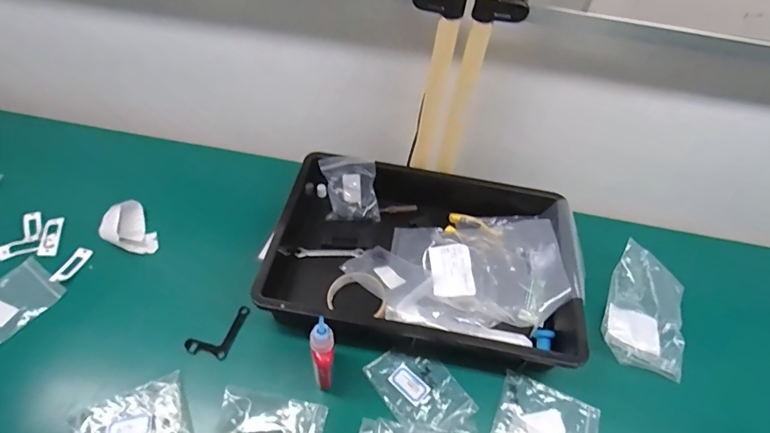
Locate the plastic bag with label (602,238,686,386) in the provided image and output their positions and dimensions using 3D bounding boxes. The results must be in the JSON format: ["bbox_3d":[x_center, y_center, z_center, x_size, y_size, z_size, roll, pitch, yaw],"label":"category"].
[{"bbox_3d":[0.394,0.139,0.659,0.107,0.049,0.180,20,53,10],"label":"plastic bag with label"}]

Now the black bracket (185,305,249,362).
[{"bbox_3d":[-0.234,0.159,0.609,0.057,0.016,0.082,16,56,7],"label":"black bracket"}]

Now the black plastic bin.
[{"bbox_3d":[0.063,0.051,0.660,0.438,0.074,0.307,10,52,3],"label":"black plastic bin"}]

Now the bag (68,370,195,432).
[{"bbox_3d":[-0.303,0.255,0.519,0.126,0.016,0.095,-19,56,-19],"label":"bag"}]

